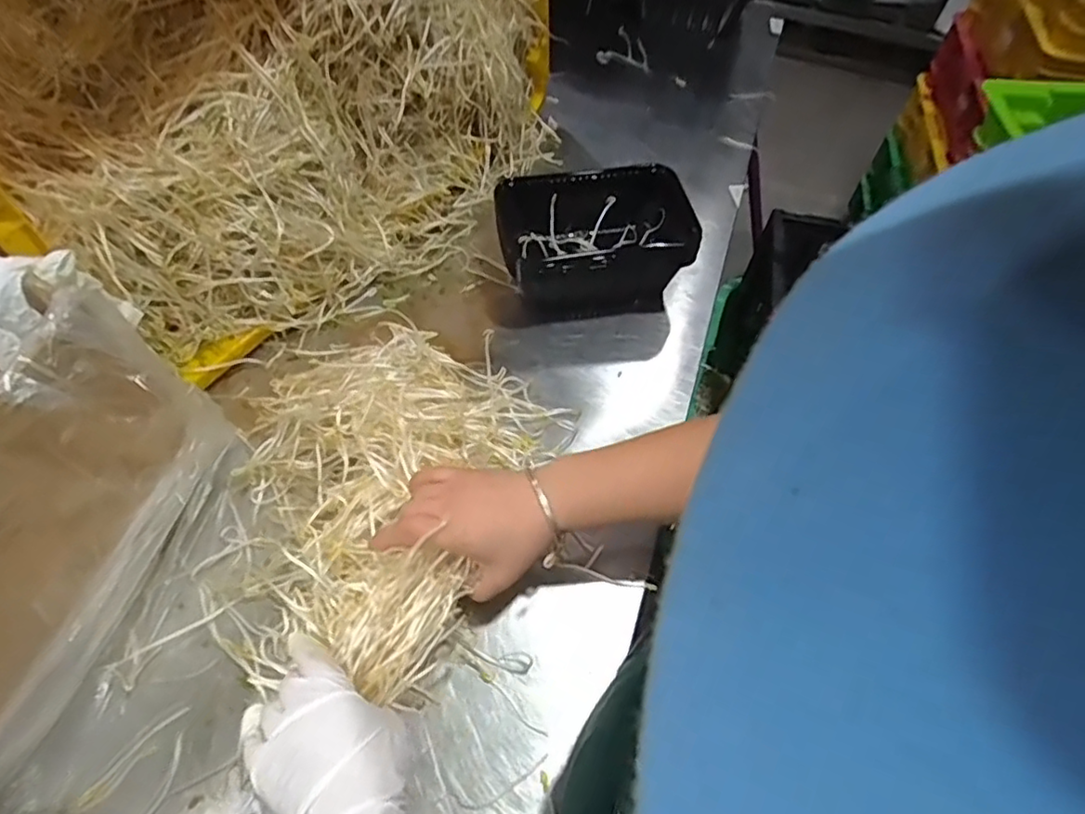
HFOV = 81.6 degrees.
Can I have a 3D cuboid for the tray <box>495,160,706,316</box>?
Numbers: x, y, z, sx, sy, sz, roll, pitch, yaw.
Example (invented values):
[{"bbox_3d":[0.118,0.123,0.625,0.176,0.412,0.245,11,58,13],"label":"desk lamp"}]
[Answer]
[{"bbox_3d":[0.054,-0.165,0.627,0.190,0.080,0.126,-9,60,-9],"label":"tray"}]

